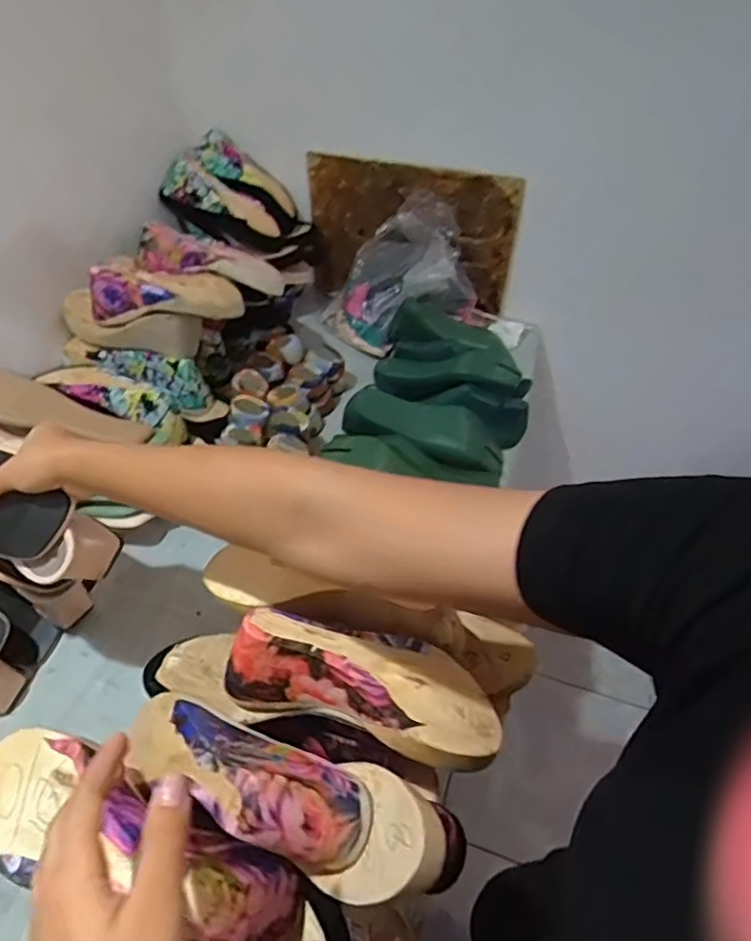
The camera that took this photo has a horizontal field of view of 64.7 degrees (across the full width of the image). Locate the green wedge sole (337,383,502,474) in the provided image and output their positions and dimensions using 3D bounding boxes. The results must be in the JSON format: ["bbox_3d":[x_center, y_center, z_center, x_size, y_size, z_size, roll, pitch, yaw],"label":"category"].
[{"bbox_3d":[0.072,-0.060,0.829,0.230,0.056,0.092,20,49,0],"label":"green wedge sole"}]

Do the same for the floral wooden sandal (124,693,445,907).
[{"bbox_3d":[-0.079,0.210,0.408,0.261,0.081,0.079,19,50,17],"label":"floral wooden sandal"}]

